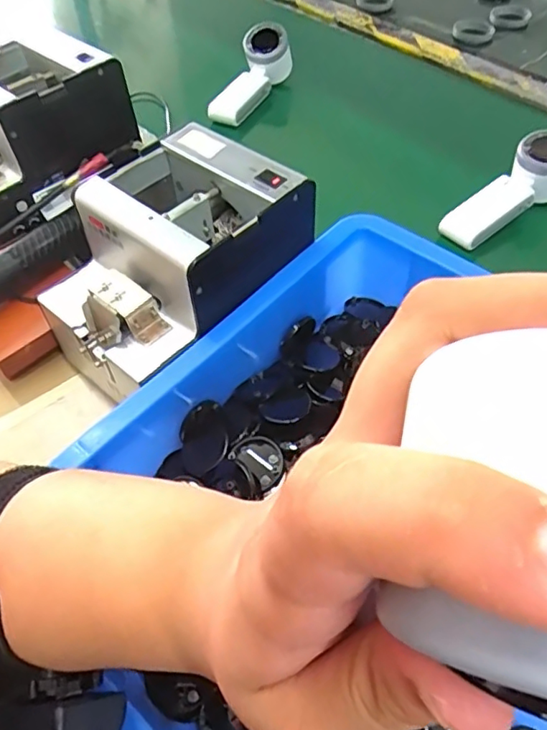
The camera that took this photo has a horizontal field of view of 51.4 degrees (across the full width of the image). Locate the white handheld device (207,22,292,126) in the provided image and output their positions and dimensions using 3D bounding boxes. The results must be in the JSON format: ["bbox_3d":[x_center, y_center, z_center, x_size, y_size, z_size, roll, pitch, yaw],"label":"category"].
[{"bbox_3d":[-0.036,-0.375,0.736,0.056,0.075,0.153,23,56,18],"label":"white handheld device"}]

